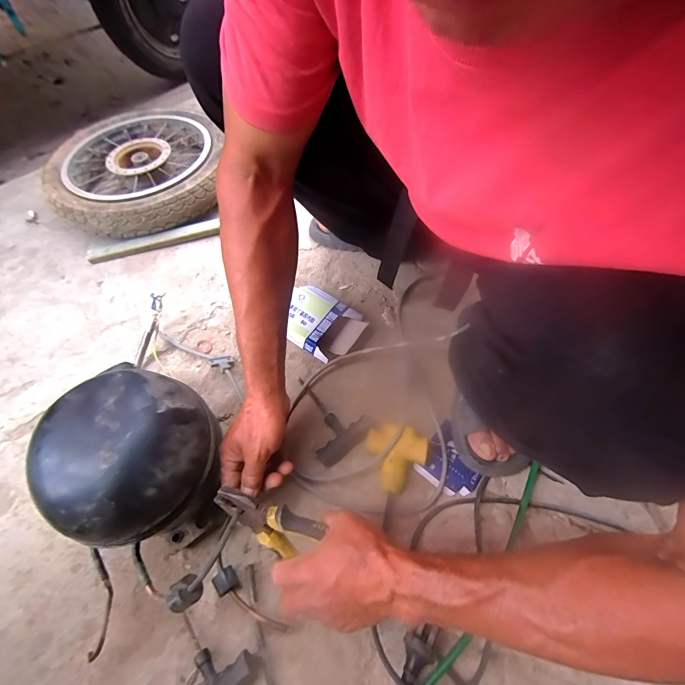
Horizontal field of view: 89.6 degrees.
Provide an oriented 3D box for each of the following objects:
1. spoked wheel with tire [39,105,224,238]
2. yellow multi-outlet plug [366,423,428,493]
[{"bbox_3d":[-0.450,-0.390,0.760,0.343,0.076,0.377,1,67,-3],"label":"spoked wheel with tire"},{"bbox_3d":[0.073,0.163,0.488,0.077,0.042,0.086,10,66,1],"label":"yellow multi-outlet plug"}]

